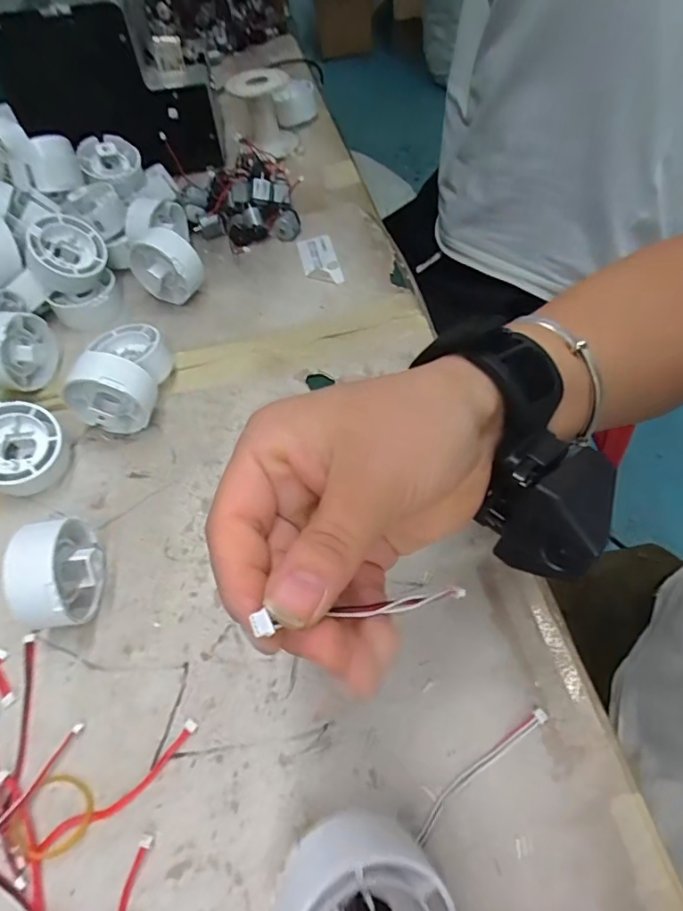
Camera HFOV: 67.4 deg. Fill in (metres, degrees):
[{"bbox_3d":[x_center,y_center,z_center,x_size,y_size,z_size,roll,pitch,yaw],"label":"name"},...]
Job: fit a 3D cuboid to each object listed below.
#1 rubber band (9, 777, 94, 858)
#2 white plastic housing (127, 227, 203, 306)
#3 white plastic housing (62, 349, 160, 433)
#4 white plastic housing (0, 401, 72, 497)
[{"bbox_3d":[-0.126,0.157,0.223,0.033,0.004,0.030,-3,55,5],"label":"rubber band"},{"bbox_3d":[-0.141,-0.150,0.407,0.055,0.051,0.030,25,61,22],"label":"white plastic housing"},{"bbox_3d":[-0.149,-0.040,0.331,0.054,0.052,0.022,0,55,7],"label":"white plastic housing"},{"bbox_3d":[-0.204,-0.003,0.324,0.051,0.031,0.053,4,68,-11],"label":"white plastic housing"}]

